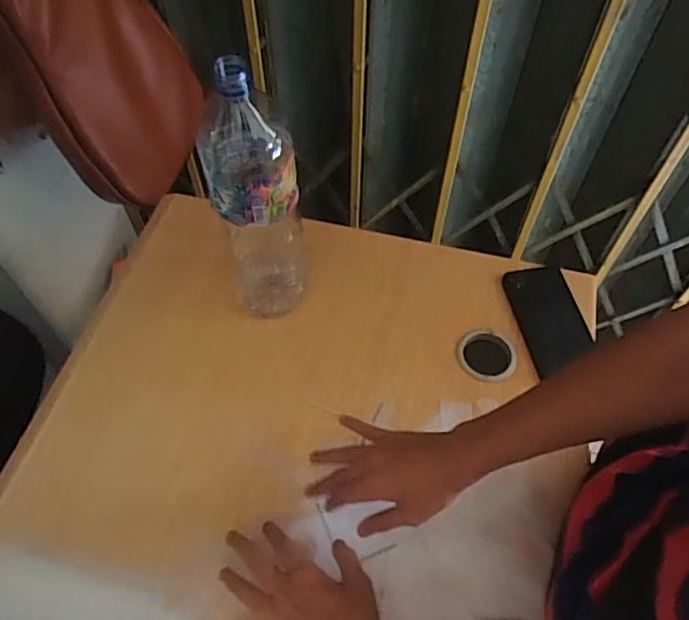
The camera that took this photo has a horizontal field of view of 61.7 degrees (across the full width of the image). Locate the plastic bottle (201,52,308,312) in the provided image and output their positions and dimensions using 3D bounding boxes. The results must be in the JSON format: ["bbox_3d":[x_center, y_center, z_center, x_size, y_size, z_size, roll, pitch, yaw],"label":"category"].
[{"bbox_3d":[-0.088,-0.108,0.592,0.090,0.310,0.091,-7,57,-5],"label":"plastic bottle"}]

